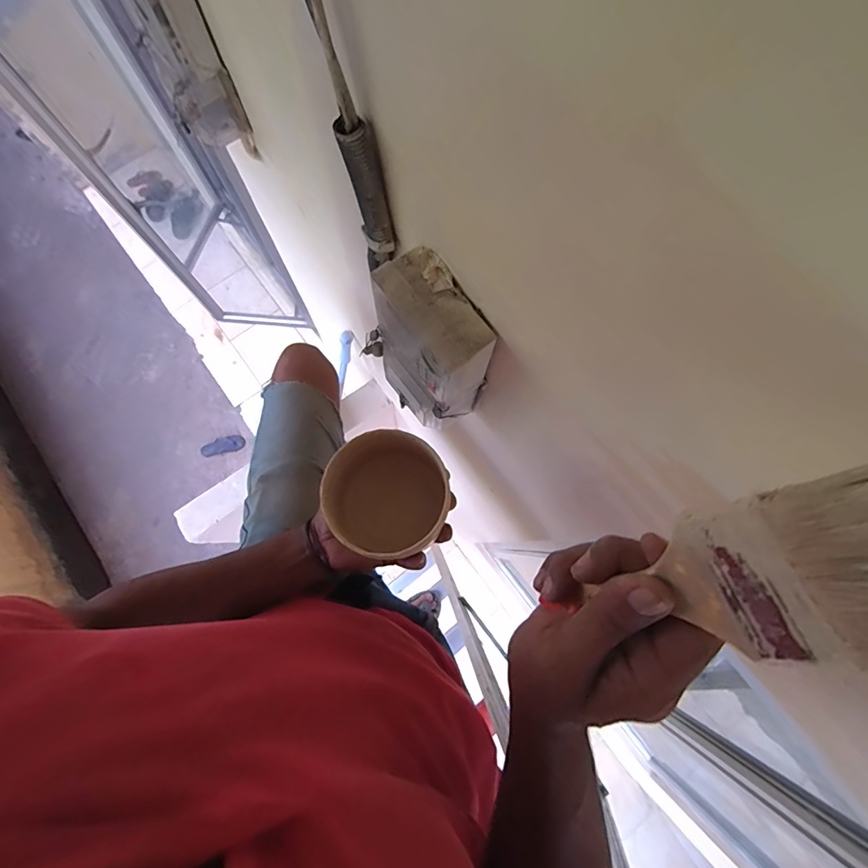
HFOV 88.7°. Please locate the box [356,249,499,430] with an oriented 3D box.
[{"bbox_3d":[-0.008,-0.087,0.455,0.078,0.155,0.120,-34,79,-9],"label":"box"}]

